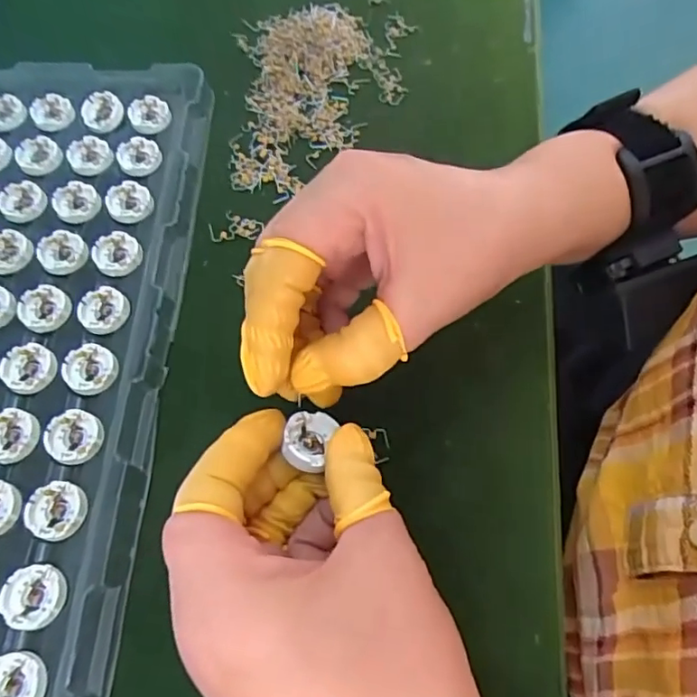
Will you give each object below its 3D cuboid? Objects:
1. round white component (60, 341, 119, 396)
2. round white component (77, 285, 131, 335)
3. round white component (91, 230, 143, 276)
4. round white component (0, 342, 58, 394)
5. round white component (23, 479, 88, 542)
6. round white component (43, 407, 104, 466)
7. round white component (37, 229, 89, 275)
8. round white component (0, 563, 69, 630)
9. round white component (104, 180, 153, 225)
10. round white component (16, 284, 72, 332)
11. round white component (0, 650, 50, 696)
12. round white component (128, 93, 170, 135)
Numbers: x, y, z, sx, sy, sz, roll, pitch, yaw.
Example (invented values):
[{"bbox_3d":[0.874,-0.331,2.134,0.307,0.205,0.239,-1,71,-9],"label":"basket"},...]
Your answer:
[{"bbox_3d":[-0.118,0.009,0.262,0.024,0.004,0.023,0,65,-1],"label":"round white component"},{"bbox_3d":[-0.117,-0.019,0.275,0.023,0.004,0.023,0,65,-1],"label":"round white component"},{"bbox_3d":[-0.116,-0.048,0.288,0.024,0.004,0.024,0,65,-1],"label":"round white component"},{"bbox_3d":[-0.146,0.008,0.262,0.024,0.004,0.023,0,65,-1],"label":"round white component"},{"bbox_3d":[-0.120,0.066,0.236,0.024,0.005,0.023,0,65,-1],"label":"round white component"},{"bbox_3d":[-0.119,0.038,0.249,0.023,0.005,0.023,0,65,-1],"label":"round white component"},{"bbox_3d":[-0.144,-0.049,0.288,0.023,0.004,0.023,0,65,-1],"label":"round white component"},{"bbox_3d":[-0.122,0.096,0.223,0.024,0.004,0.023,0,65,-1],"label":"round white component"},{"bbox_3d":[-0.115,-0.078,0.302,0.023,0.004,0.024,0,65,-1],"label":"round white component"},{"bbox_3d":[-0.146,-0.020,0.276,0.025,0.004,0.023,0,65,-1],"label":"round white component"},{"bbox_3d":[-0.122,0.122,0.207,0.023,0.004,0.022,0,65,-1],"label":"round white component"},{"bbox_3d":[-0.114,-0.134,0.329,0.022,0.005,0.025,-13,66,-7],"label":"round white component"}]

